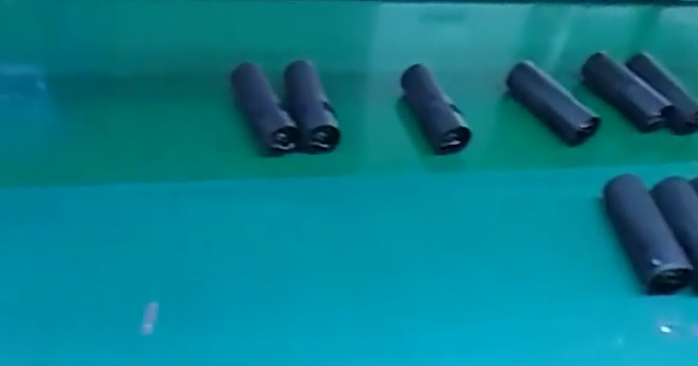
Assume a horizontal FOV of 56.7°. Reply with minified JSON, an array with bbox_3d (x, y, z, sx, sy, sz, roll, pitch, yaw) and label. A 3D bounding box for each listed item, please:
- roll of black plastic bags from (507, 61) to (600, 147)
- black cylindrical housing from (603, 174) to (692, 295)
[{"bbox_3d":[0.322,-0.132,1.038,0.060,0.060,0.174,-15,49,-21],"label":"roll of black plastic bags"},{"bbox_3d":[0.382,0.063,0.844,0.053,0.044,0.167,-1,46,-9],"label":"black cylindrical housing"}]

